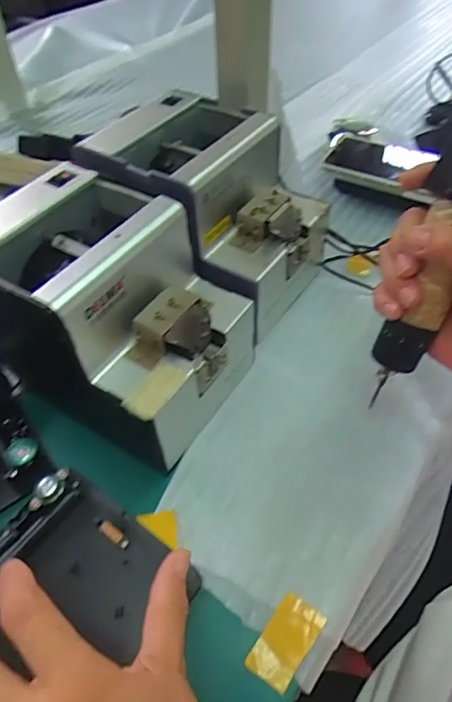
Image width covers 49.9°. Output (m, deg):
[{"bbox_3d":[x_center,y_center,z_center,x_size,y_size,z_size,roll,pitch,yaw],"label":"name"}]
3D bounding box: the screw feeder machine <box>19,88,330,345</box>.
[{"bbox_3d":[-0.016,-0.124,0.437,0.186,0.135,0.150,29,58,21],"label":"screw feeder machine"}]

